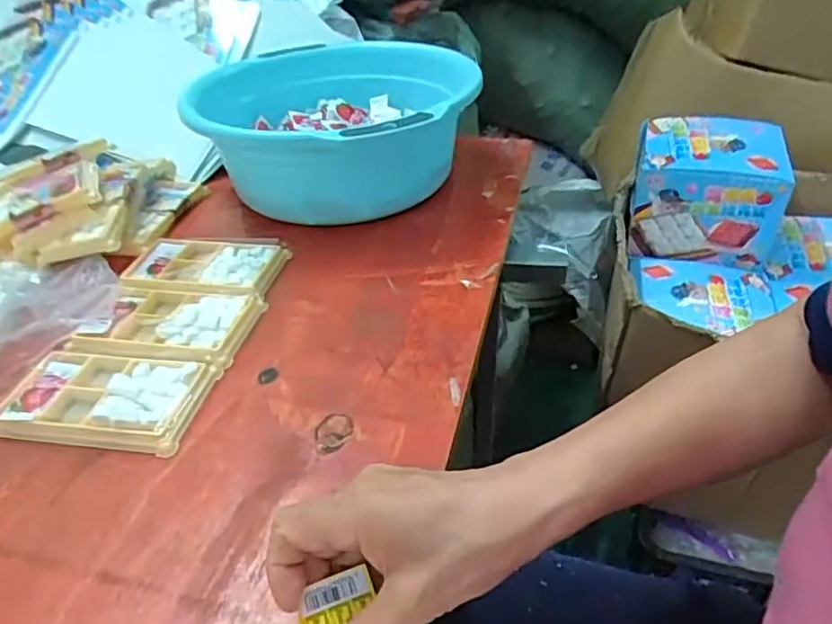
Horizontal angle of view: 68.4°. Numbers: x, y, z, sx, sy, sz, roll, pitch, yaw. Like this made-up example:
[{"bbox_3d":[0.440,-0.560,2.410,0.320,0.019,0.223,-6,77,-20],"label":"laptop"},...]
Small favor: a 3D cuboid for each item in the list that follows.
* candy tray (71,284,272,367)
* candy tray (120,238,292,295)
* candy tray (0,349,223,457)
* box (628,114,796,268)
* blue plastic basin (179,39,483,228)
[{"bbox_3d":[-0.192,0.005,0.481,0.126,0.012,0.077,6,39,11],"label":"candy tray"},{"bbox_3d":[-0.186,-0.042,0.541,0.134,0.007,0.076,4,39,4],"label":"candy tray"},{"bbox_3d":[-0.213,0.056,0.422,0.132,0.012,0.078,4,38,10],"label":"candy tray"},{"bbox_3d":[0.366,-0.157,0.786,0.167,0.138,0.137,6,39,12],"label":"box"},{"bbox_3d":[-0.084,-0.197,0.653,0.276,0.113,0.271,-2,38,2],"label":"blue plastic basin"}]

